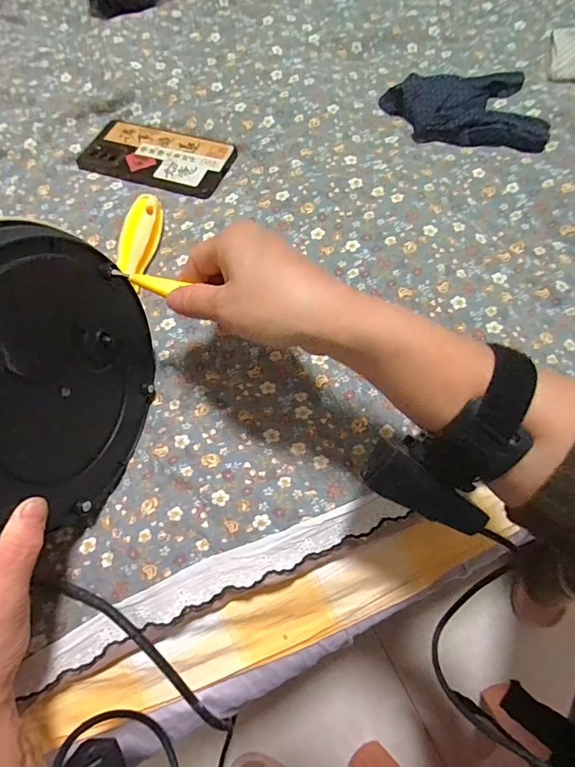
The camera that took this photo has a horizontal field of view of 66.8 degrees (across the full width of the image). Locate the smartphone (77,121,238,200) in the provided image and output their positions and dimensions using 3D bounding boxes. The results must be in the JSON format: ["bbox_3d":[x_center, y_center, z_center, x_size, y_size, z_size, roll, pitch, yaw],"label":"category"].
[{"bbox_3d":[-0.142,-0.244,0.468,0.165,0.014,0.078,20,68,12],"label":"smartphone"}]

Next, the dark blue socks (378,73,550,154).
[{"bbox_3d":[0.183,-0.287,0.449,0.159,0.021,0.098,9,66,8],"label":"dark blue socks"}]

